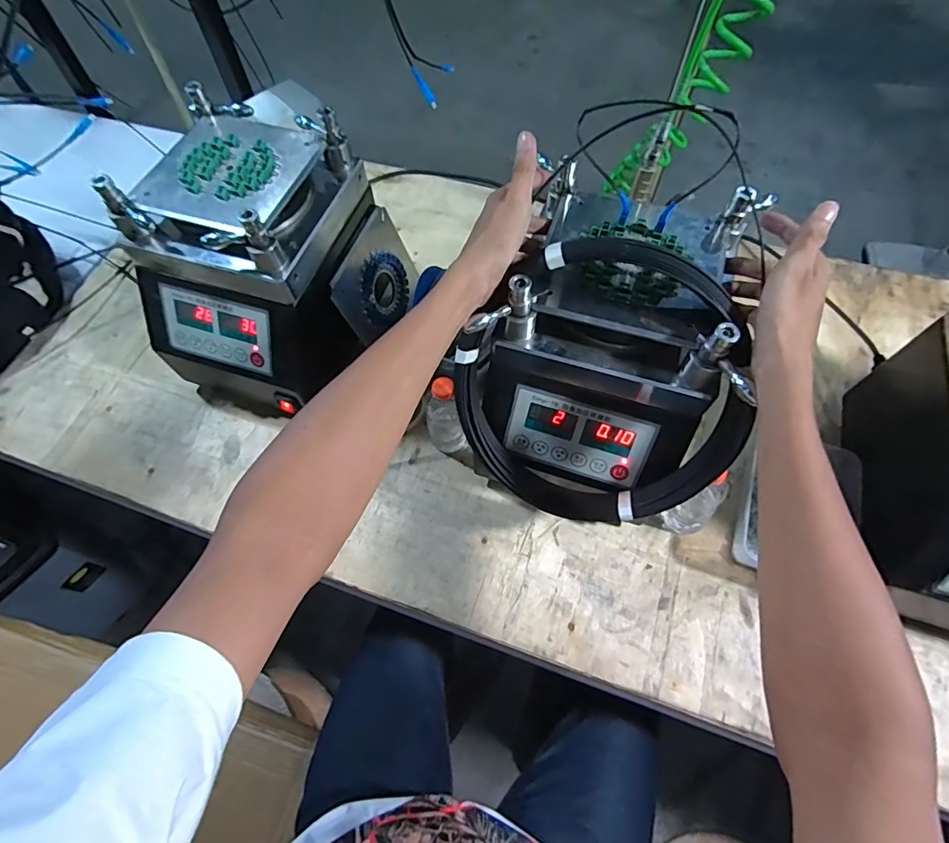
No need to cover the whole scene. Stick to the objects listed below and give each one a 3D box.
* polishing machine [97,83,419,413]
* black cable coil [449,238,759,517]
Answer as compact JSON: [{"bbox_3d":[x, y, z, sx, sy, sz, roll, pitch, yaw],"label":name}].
[{"bbox_3d":[-0.263,-0.196,0.653,0.231,0.282,0.298,21,66,12],"label":"polishing machine"},{"bbox_3d":[0.115,-0.026,0.470,0.271,0.037,0.274,6,116,13],"label":"black cable coil"}]

